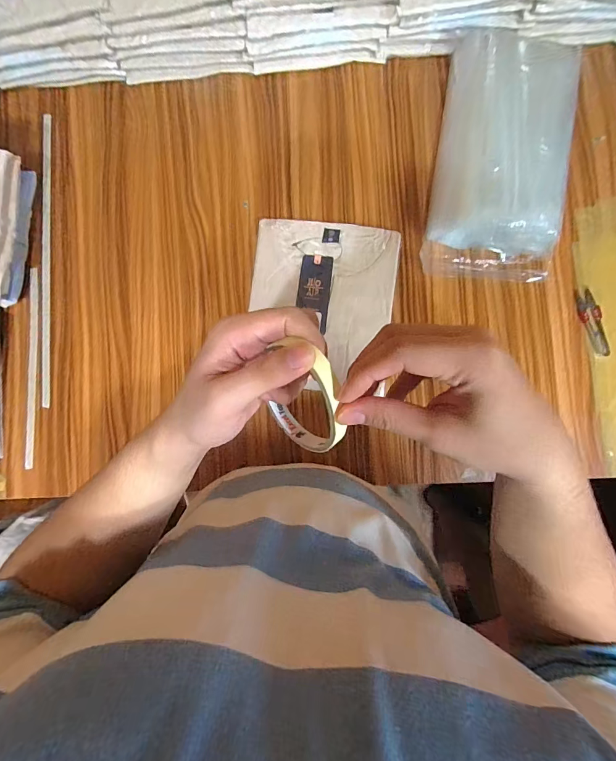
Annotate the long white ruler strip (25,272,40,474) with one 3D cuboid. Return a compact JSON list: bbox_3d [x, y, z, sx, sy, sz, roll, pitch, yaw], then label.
[{"bbox_3d":[-0.439,-0.022,0.589,0.017,0.005,0.317,-2,86,3],"label":"long white ruler strip"}]

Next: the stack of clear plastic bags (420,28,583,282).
[{"bbox_3d":[0.277,-0.314,0.518,0.179,0.098,0.312,6,87,4],"label":"stack of clear plastic bags"}]

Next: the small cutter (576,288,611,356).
[{"bbox_3d":[0.421,-0.084,0.539,0.028,0.009,0.096,-23,85,2],"label":"small cutter"}]

